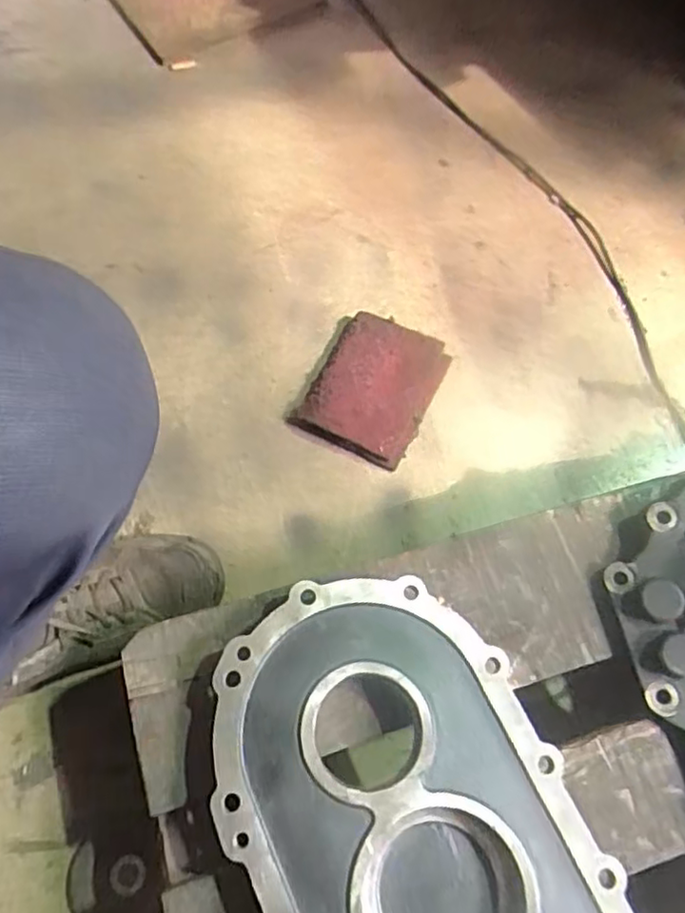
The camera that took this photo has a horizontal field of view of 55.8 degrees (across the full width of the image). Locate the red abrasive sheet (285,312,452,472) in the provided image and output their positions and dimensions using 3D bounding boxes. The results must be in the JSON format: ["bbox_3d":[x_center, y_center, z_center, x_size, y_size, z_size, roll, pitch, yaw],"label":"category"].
[{"bbox_3d":[0.032,-0.078,0.700,0.125,0.028,0.152,26,71,8],"label":"red abrasive sheet"}]

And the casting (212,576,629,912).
[{"bbox_3d":[0.058,0.279,0.413,0.214,0.048,0.399,-19,71,-10],"label":"casting"}]

